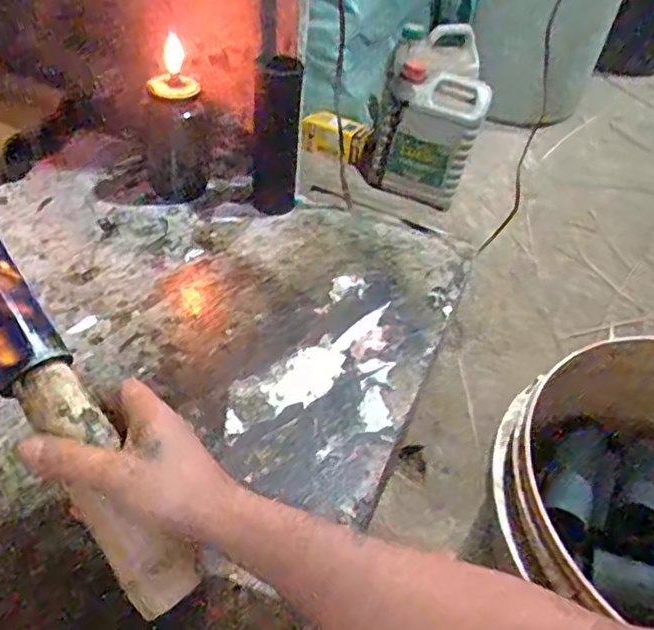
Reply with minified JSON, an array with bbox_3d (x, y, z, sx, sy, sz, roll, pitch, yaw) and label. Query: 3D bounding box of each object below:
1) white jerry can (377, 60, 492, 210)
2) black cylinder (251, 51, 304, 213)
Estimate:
[{"bbox_3d":[0.191,-0.328,1.173,0.172,0.215,0.134,13,42,11],"label":"white jerry can"},{"bbox_3d":[-0.065,-0.211,0.762,0.061,0.172,0.045,-3,42,-7],"label":"black cylinder"}]

